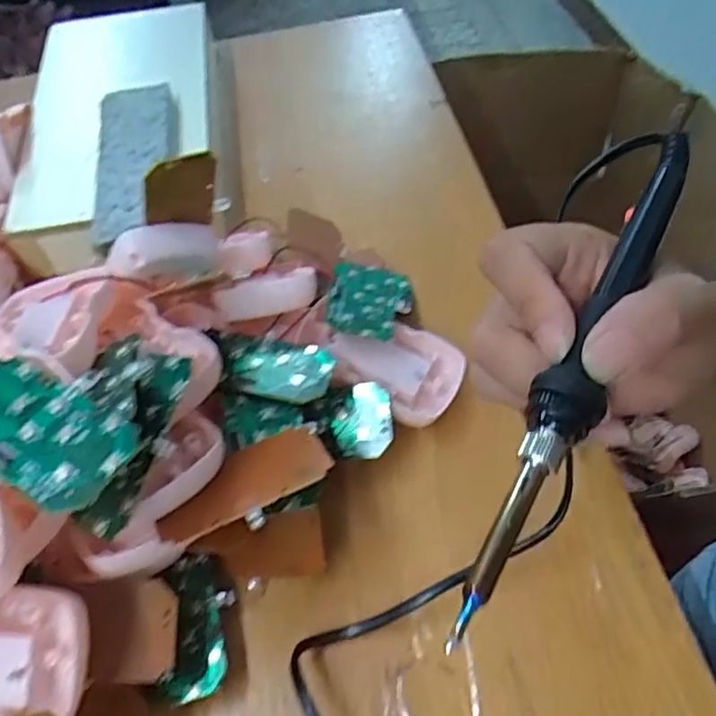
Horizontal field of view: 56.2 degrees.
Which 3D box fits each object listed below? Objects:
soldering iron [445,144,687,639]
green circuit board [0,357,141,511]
[{"bbox_3d":[0.076,-0.005,0.218,0.018,0.014,0.202,23,63,21],"label":"soldering iron"},{"bbox_3d":[-0.111,0.024,0.230,0.070,0.006,0.037,25,59,22],"label":"green circuit board"}]

